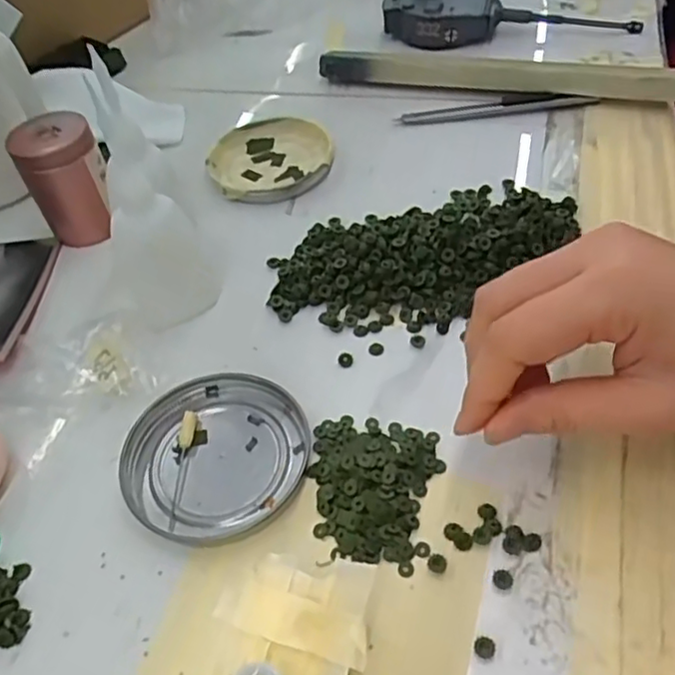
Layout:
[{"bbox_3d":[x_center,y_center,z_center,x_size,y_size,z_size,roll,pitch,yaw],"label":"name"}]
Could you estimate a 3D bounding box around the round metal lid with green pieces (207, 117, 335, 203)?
[{"bbox_3d":[-0.044,-0.115,0.423,0.079,0.009,0.076,-3,50,4],"label":"round metal lid with green pieces"}]

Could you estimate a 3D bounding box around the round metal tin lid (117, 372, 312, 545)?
[{"bbox_3d":[-0.053,0.049,0.283,0.075,0.009,0.075,-3,50,4],"label":"round metal tin lid"}]

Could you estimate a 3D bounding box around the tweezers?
[{"bbox_3d":[0.103,-0.154,0.438,0.126,0.011,0.013,-1,50,5],"label":"tweezers"}]

